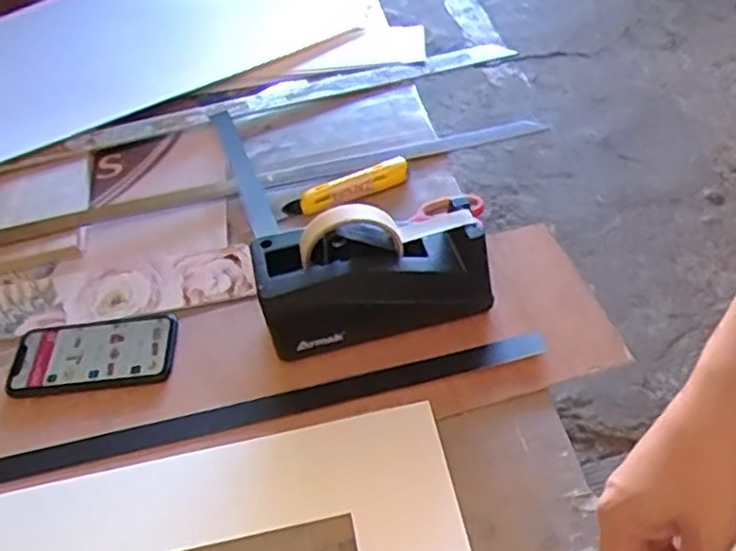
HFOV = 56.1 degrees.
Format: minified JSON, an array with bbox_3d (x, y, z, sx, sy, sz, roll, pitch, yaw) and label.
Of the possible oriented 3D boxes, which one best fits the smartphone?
[{"bbox_3d":[-0.261,0.072,0.646,0.161,0.015,0.080,-8,47,0],"label":"smartphone"}]

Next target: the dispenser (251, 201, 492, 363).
[{"bbox_3d":[0.005,-0.004,0.607,0.199,0.119,0.071,-11,47,-3],"label":"dispenser"}]

